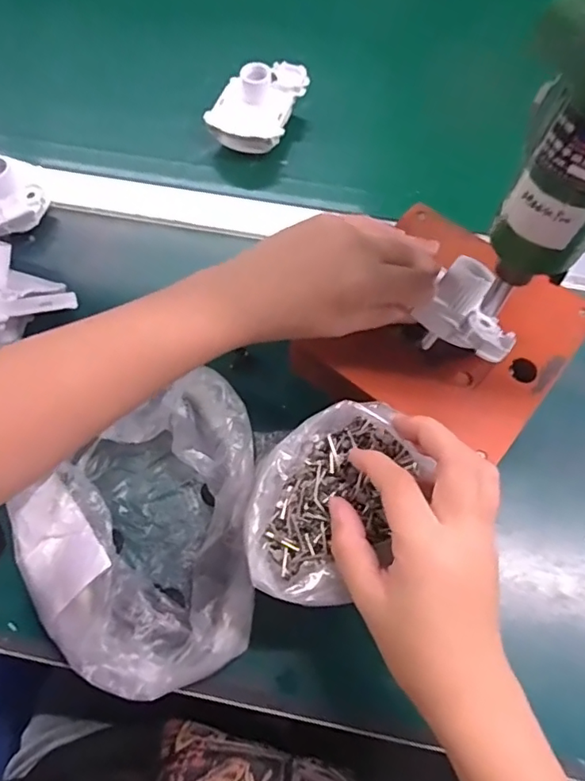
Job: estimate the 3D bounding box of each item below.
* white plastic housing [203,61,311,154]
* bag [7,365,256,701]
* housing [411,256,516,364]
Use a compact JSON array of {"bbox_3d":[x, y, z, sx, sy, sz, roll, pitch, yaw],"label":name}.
[{"bbox_3d":[-0.033,-0.272,0.511,0.069,0.038,0.098,19,67,8],"label":"white plastic housing"},{"bbox_3d":[-0.091,0.096,0.352,0.158,0.056,0.167,-18,67,-9],"label":"bag"},{"bbox_3d":[0.112,-0.045,0.342,0.057,0.030,0.054,38,73,16],"label":"housing"}]

